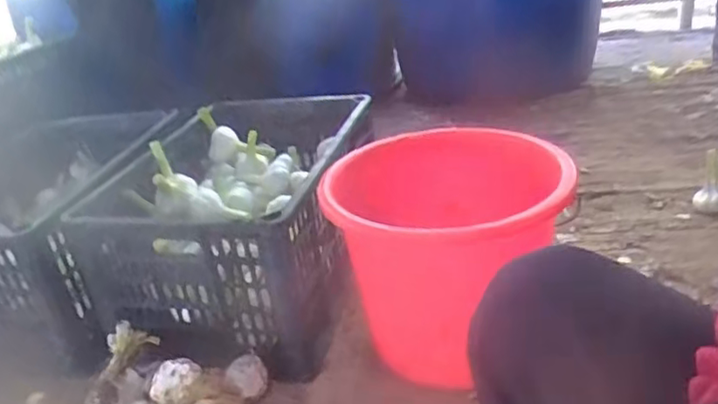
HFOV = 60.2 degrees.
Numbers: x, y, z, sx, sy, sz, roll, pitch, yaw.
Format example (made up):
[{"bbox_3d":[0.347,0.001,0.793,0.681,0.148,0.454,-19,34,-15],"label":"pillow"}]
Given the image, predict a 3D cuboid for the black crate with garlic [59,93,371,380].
[{"bbox_3d":[-0.161,0.010,0.950,0.301,0.243,0.463,0,30,19],"label":"black crate with garlic"}]

